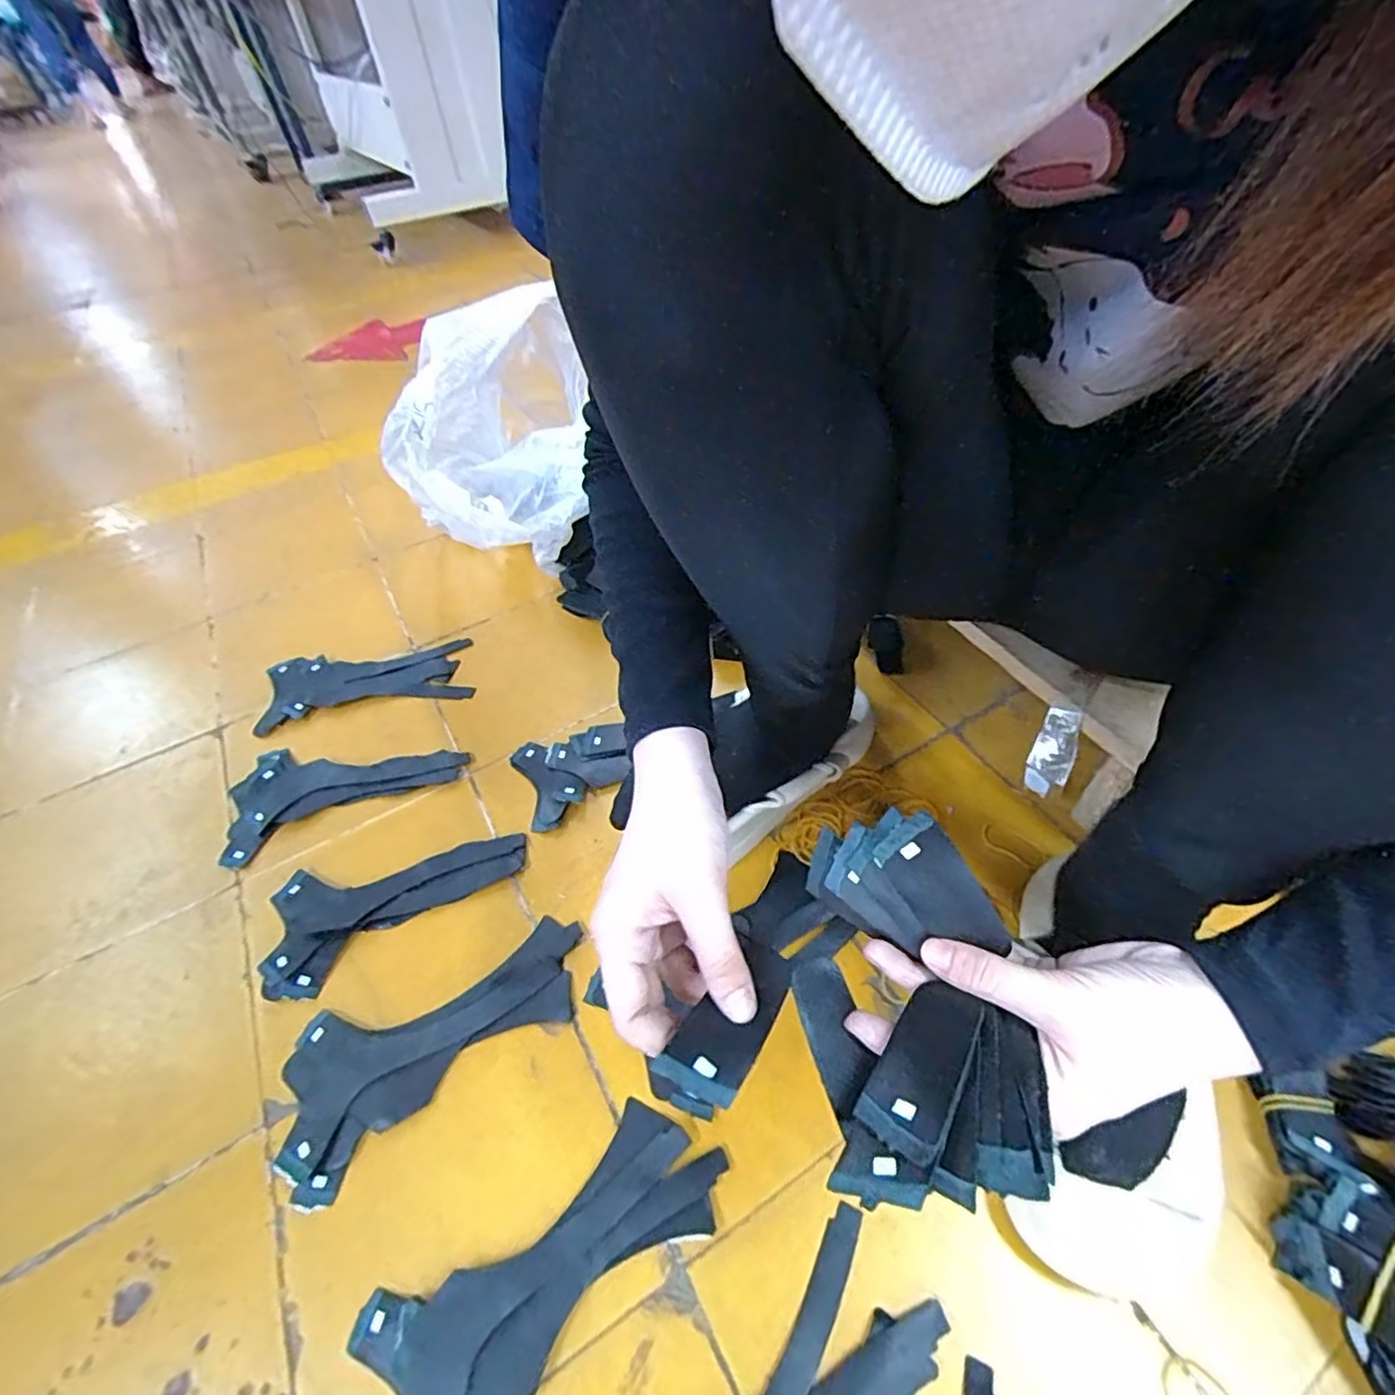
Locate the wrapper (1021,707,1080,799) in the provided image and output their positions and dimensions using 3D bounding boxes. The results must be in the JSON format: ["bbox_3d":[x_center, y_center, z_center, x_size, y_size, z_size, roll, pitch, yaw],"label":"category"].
[{"bbox_3d":[0.268,0.041,0.483,0.027,0.015,0.067,19,98,20],"label":"wrapper"}]

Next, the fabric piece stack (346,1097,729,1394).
[{"bbox_3d":[-0.079,0.322,0.359,0.199,0.009,0.091,-31,53,-20],"label":"fabric piece stack"}]

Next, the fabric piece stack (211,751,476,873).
[{"bbox_3d":[-0.327,0.069,0.596,0.204,0.019,0.111,-20,50,-12],"label":"fabric piece stack"}]

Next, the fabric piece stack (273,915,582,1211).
[{"bbox_3d":[-0.180,0.232,0.447,0.210,0.009,0.100,-28,52,-18],"label":"fabric piece stack"}]

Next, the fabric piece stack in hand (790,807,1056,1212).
[{"bbox_3d":[0.089,0.119,0.265,0.086,0.055,0.139,-2,49,4],"label":"fabric piece stack in hand"}]

